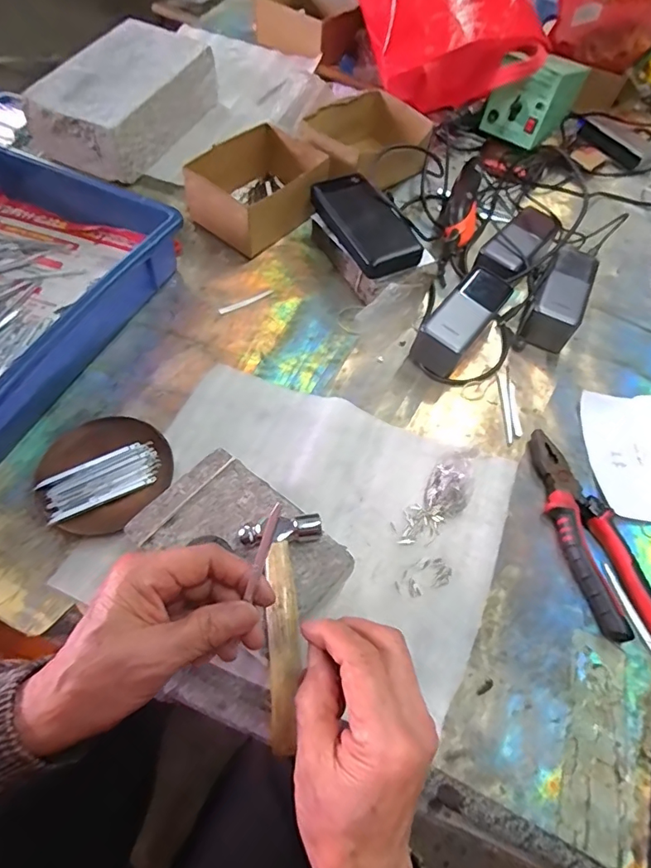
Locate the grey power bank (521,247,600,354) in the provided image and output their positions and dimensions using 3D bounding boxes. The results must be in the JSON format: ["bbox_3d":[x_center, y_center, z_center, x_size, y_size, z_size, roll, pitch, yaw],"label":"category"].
[{"bbox_3d":[0.280,-0.163,0.594,0.059,0.048,0.135,27,61,9],"label":"grey power bank"}]

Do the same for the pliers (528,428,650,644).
[{"bbox_3d":[0.246,0.094,0.460,0.060,0.021,0.215,-11,62,-12],"label":"pliers"}]

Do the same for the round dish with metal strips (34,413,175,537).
[{"bbox_3d":[-0.204,0.035,0.456,0.104,0.023,0.112,3,60,-5],"label":"round dish with metal strips"}]

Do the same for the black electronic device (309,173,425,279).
[{"bbox_3d":[0.049,-0.255,0.590,0.076,0.029,0.155,-20,65,-17],"label":"black electronic device"}]

